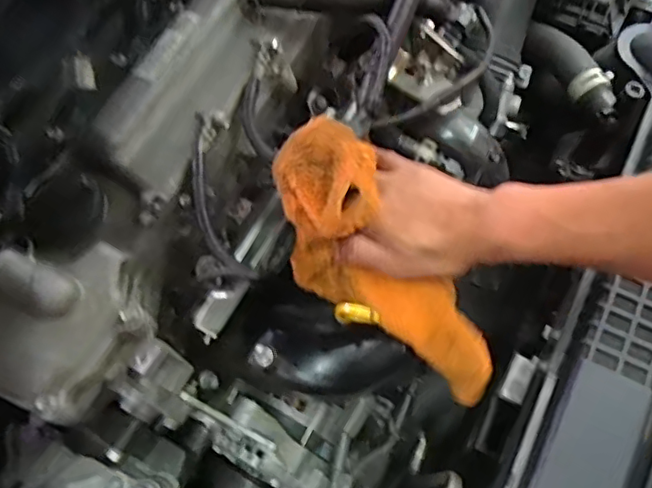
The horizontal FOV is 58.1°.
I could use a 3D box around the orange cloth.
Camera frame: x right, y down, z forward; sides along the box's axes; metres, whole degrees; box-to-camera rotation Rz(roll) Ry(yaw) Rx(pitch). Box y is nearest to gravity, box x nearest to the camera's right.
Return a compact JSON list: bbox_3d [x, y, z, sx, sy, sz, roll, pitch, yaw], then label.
[{"bbox_3d":[0.061,0.032,0.475,0.093,0.085,0.287,-46,109,-20],"label":"orange cloth"}]

